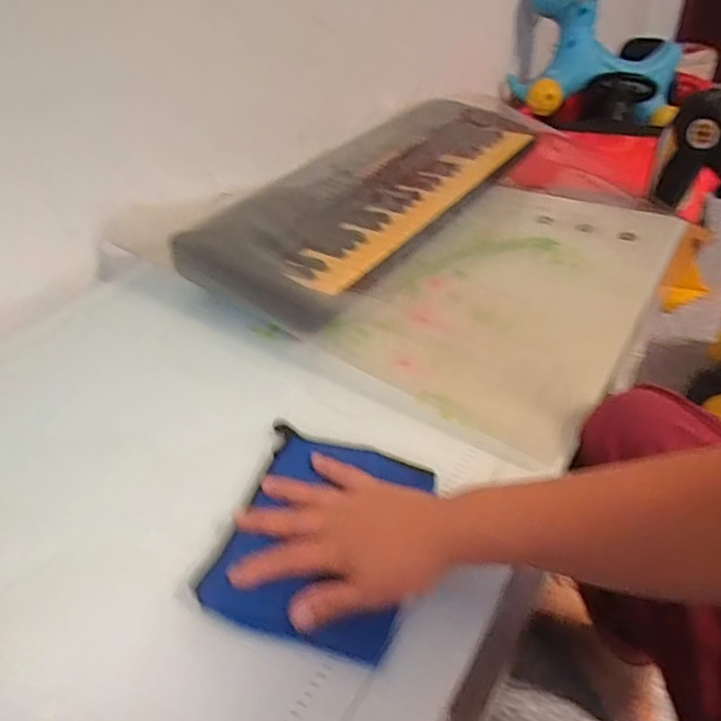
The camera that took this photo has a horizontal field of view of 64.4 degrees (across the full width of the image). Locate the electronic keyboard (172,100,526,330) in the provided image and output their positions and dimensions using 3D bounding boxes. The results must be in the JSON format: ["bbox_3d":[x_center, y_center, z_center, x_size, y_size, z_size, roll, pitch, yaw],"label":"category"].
[{"bbox_3d":[0.045,-0.281,0.931,0.243,0.083,0.704,20,45,28],"label":"electronic keyboard"}]

